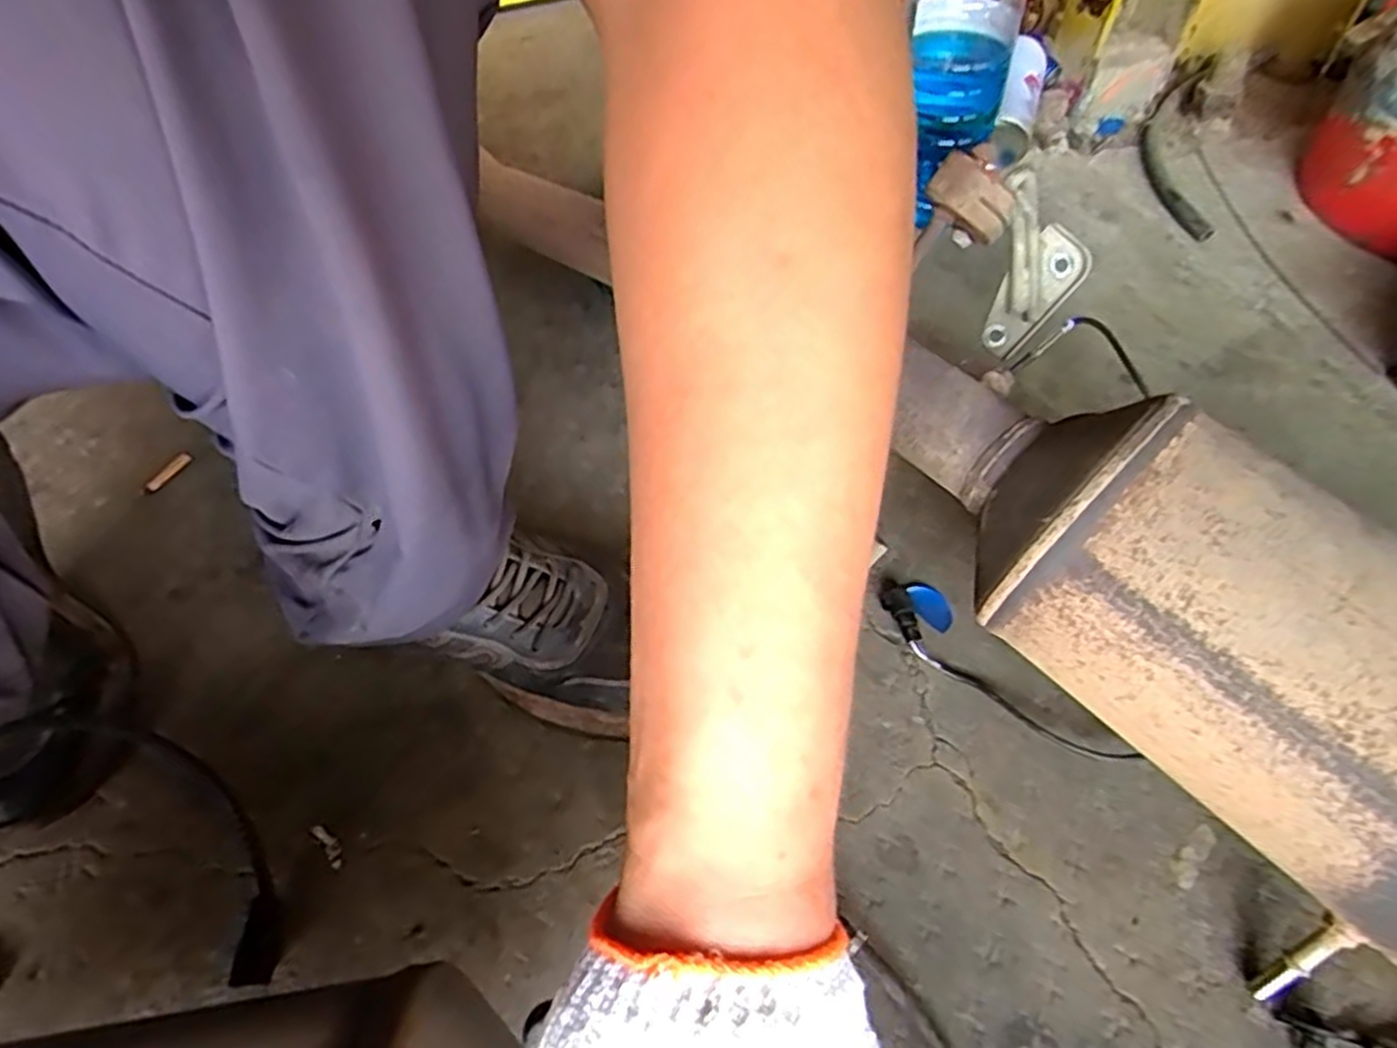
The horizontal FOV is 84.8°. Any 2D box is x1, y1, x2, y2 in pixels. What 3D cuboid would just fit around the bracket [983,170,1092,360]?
[{"bbox_3d":[0.230,-0.175,0.518,0.051,0.129,0.077,32,61,25],"label":"bracket"}]

